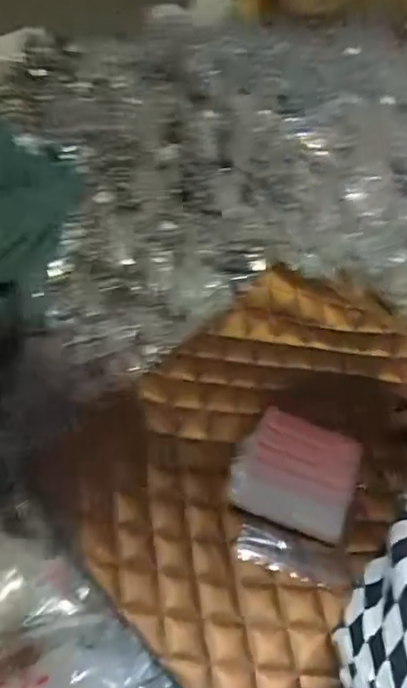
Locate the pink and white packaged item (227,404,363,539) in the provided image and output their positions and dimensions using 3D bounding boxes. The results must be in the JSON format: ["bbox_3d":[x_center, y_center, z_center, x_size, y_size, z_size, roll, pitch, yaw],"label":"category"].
[{"bbox_3d":[0.107,0.144,0.625,0.136,0.025,0.119,15,53,16],"label":"pink and white packaged item"}]

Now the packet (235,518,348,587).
[{"bbox_3d":[0.094,0.224,0.575,0.116,0.008,0.047,14,52,16],"label":"packet"}]

